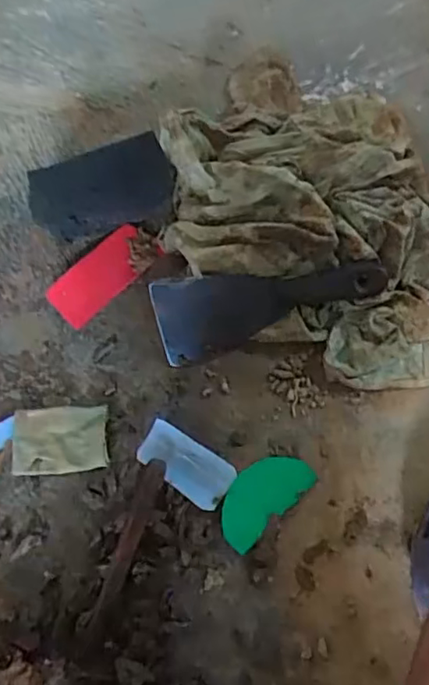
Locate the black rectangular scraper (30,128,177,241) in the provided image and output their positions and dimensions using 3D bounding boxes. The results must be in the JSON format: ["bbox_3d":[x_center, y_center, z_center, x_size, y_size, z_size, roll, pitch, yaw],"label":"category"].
[{"bbox_3d":[-0.098,-0.134,0.532,0.125,0.023,0.069,-25,112,-16],"label":"black rectangular scraper"}]

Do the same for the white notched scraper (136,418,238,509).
[{"bbox_3d":[-0.022,0.095,0.468,0.074,0.004,0.040,33,99,7],"label":"white notched scraper"}]

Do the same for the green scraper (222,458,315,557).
[{"bbox_3d":[0.037,0.118,0.466,0.084,0.004,0.043,-41,78,-14],"label":"green scraper"}]

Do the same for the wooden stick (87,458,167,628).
[{"bbox_3d":[-0.062,0.147,0.448,0.017,0.018,0.122,16,69,7],"label":"wooden stick"}]

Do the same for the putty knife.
[{"bbox_3d":[0.045,-0.026,0.507,0.186,0.020,0.071,-5,109,2],"label":"putty knife"}]

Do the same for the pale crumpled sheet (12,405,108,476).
[{"bbox_3d":[-0.125,0.078,0.486,0.074,0.010,0.052,-3,68,-1],"label":"pale crumpled sheet"}]

